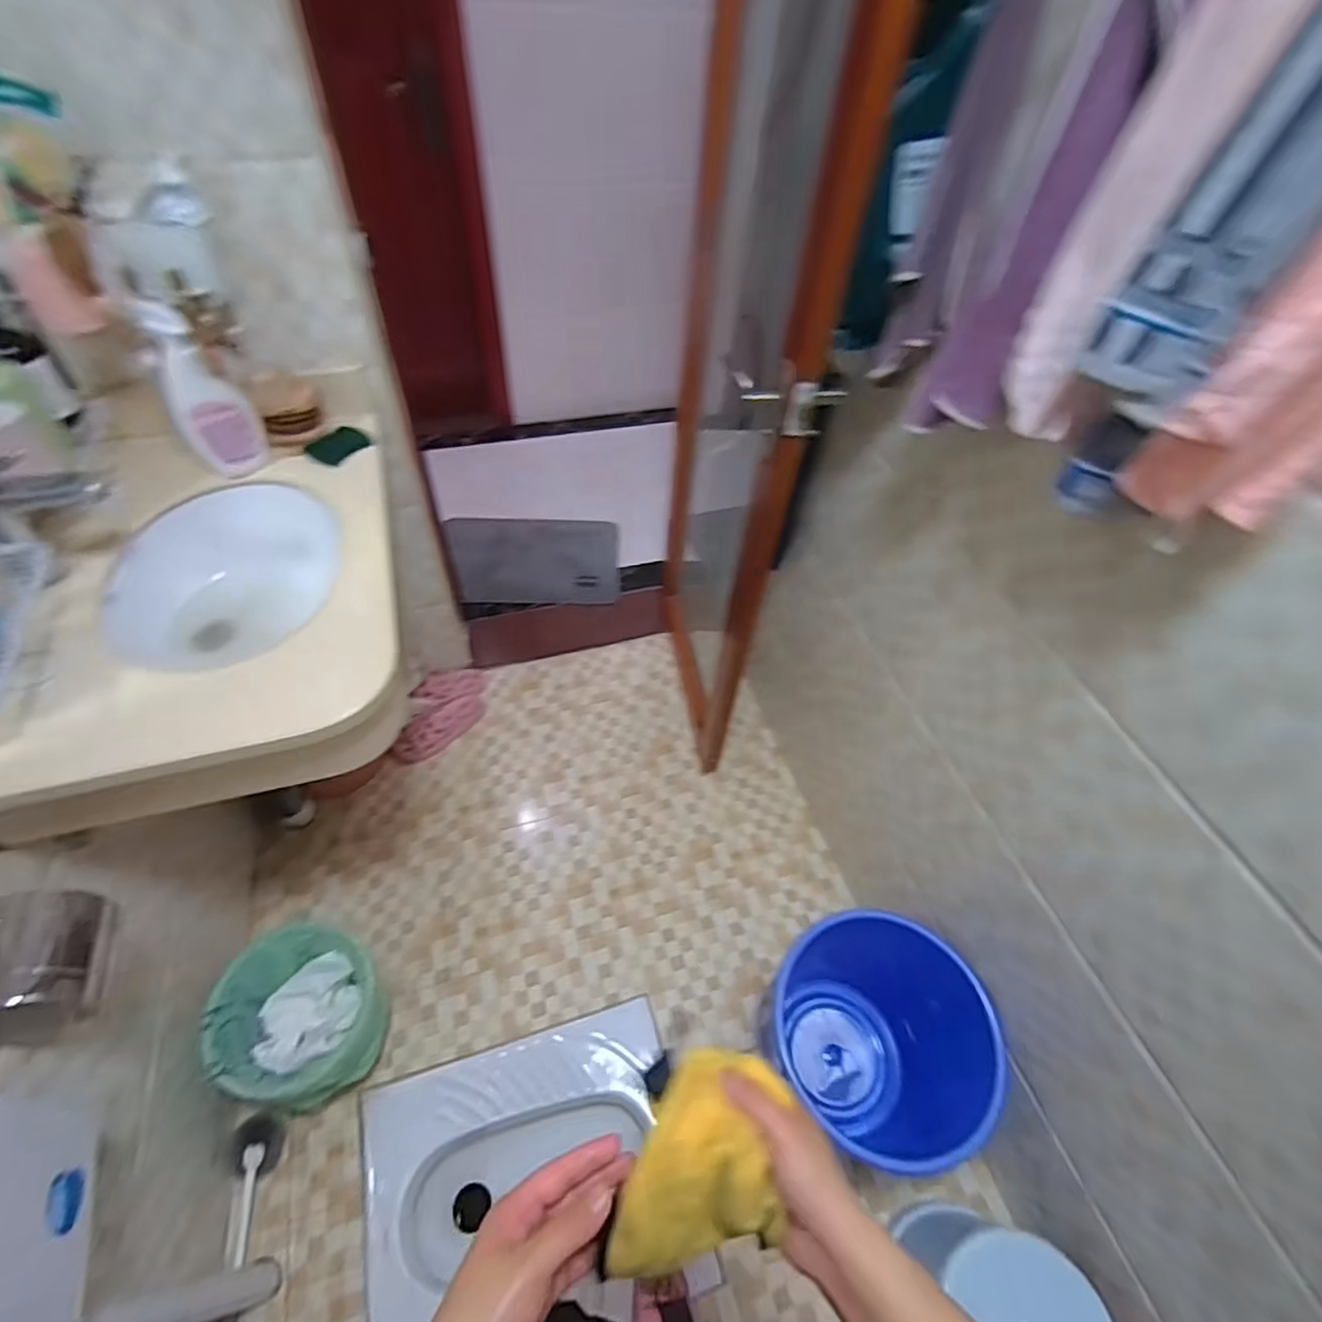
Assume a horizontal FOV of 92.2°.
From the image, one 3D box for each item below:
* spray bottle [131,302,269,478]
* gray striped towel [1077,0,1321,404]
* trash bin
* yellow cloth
[{"bbox_3d":[-0.672,-0.391,0.932,0.096,0.249,0.062,-19,54,-19],"label":"spray bottle"},{"bbox_3d":[0.406,-0.317,0.420,0.041,0.271,0.100,-17,54,-18],"label":"gray striped towel"},{"bbox_3d":[-0.658,0.670,1.197,0.272,0.239,0.274,2,50,-3],"label":"trash bin"},{"bbox_3d":[0.034,0.338,0.427,0.095,0.031,0.134,18,51,10],"label":"yellow cloth"}]

